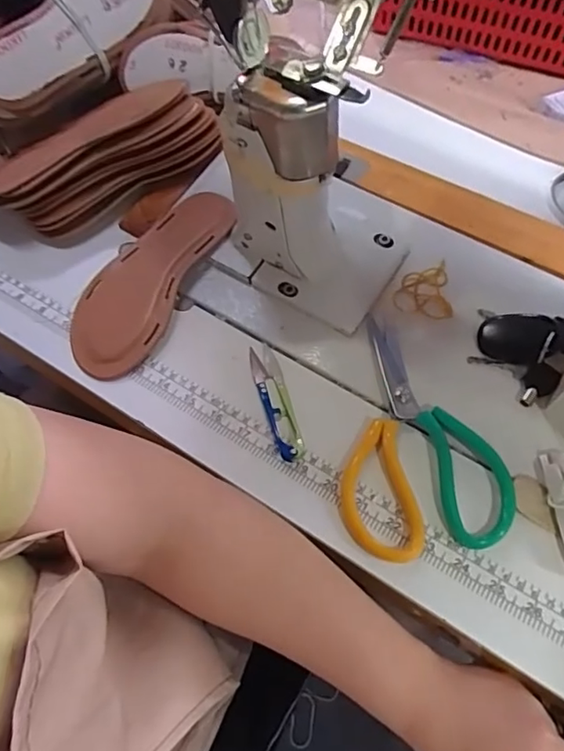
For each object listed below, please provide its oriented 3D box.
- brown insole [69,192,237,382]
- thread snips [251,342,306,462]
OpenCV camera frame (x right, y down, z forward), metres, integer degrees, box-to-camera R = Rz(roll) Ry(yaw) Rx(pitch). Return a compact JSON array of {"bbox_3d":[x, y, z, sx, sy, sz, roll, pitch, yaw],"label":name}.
[{"bbox_3d":[-0.112,-0.086,0.501,0.078,0.023,0.200,25,63,13],"label":"brown insole"},{"bbox_3d":[-0.005,0.020,0.453,0.023,0.007,0.103,-14,61,-9],"label":"thread snips"}]

